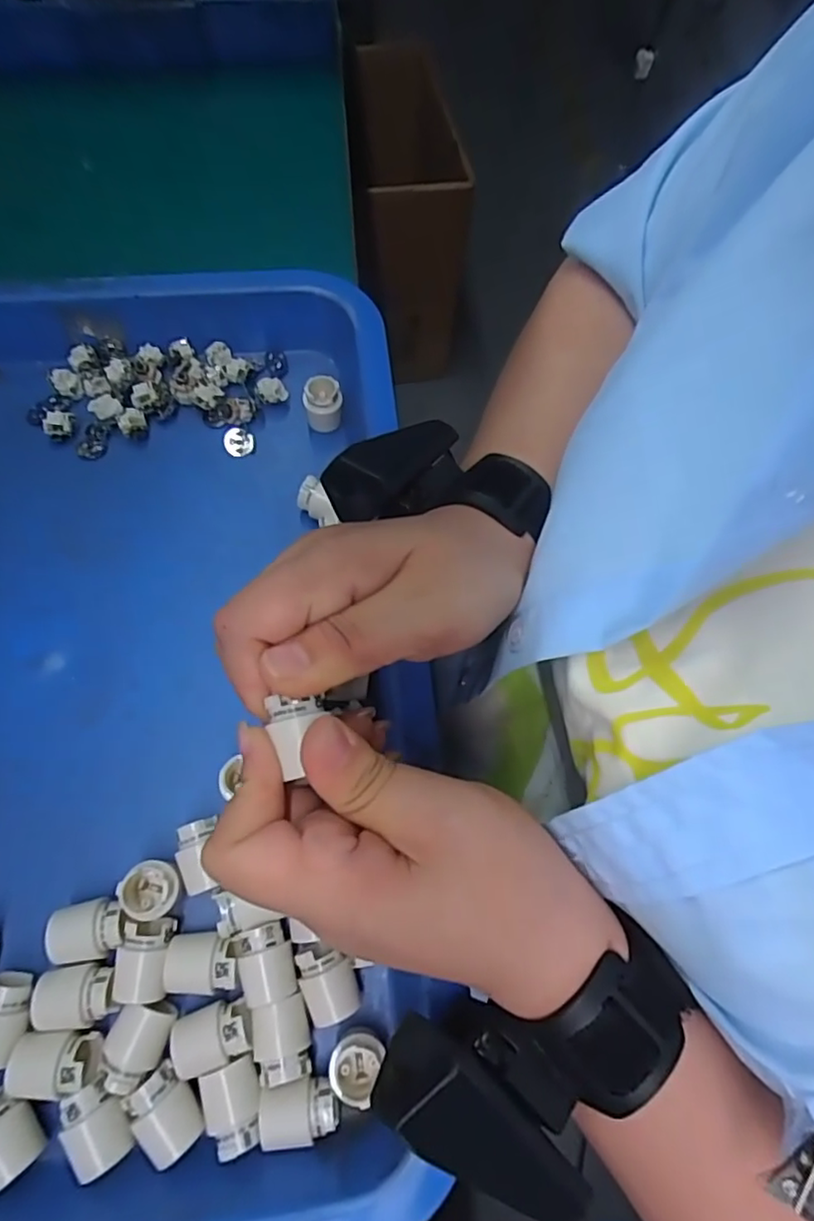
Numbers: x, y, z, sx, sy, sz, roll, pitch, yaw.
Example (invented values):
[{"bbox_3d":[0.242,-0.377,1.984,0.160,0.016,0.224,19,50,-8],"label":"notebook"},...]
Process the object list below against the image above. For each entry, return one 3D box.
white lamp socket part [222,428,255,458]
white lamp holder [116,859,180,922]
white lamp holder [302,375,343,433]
[{"bbox_3d":[-0.094,-0.094,0.340,0.016,0.005,0.016,-9,67,-7],"label":"white lamp socket part"},{"bbox_3d":[-0.102,0.110,0.243,0.021,0.019,0.023,1,67,-2],"label":"white lamp holder"},{"bbox_3d":[-0.047,-0.116,0.343,0.021,0.026,0.018,-2,67,-4],"label":"white lamp holder"}]

